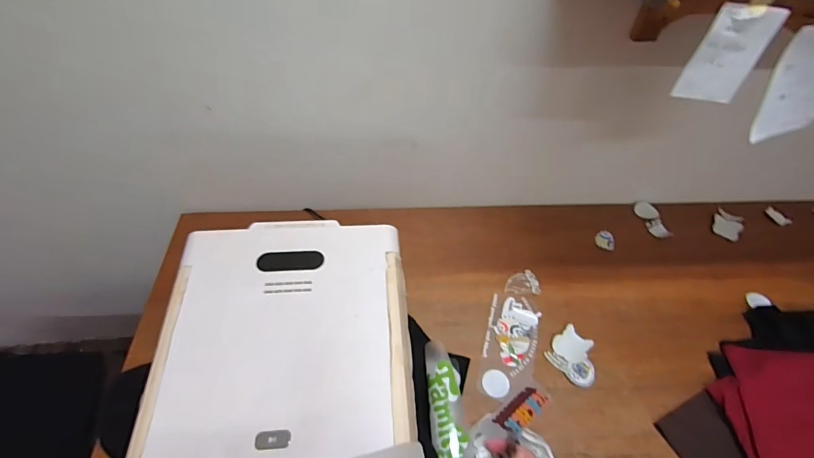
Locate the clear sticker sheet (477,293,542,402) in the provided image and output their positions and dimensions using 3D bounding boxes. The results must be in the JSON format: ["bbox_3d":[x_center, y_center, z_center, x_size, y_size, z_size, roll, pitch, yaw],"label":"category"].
[{"bbox_3d":[0.219,0.245,0.872,0.108,0.005,0.237,14,53,9],"label":"clear sticker sheet"}]

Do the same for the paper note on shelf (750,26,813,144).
[{"bbox_3d":[0.499,-0.183,0.510,0.110,0.139,0.034,-12,54,-13],"label":"paper note on shelf"}]

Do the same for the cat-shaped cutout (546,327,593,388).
[{"bbox_3d":[0.352,0.264,0.859,0.100,0.005,0.104,35,60,29],"label":"cat-shaped cutout"}]

